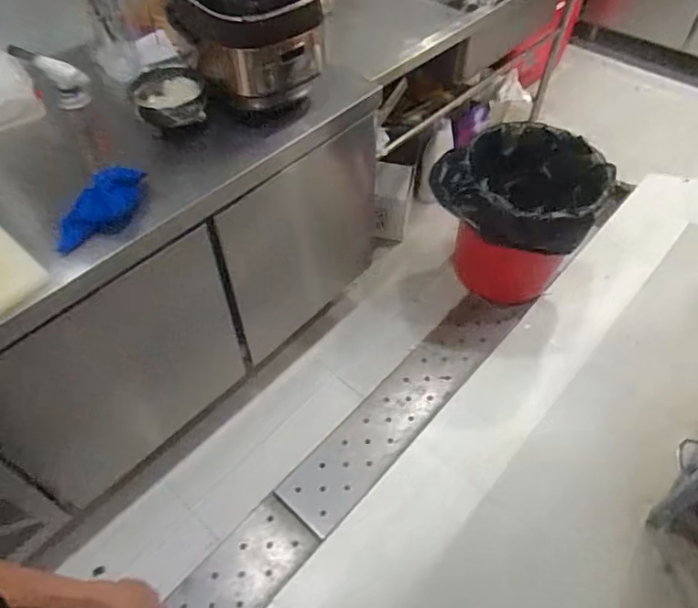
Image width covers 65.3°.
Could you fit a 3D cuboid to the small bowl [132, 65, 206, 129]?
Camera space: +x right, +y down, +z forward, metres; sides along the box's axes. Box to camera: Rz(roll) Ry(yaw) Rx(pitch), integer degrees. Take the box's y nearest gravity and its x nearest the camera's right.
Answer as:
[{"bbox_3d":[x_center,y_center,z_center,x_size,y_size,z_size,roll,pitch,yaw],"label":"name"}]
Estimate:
[{"bbox_3d":[-0.418,-0.484,1.269,0.158,0.071,0.183,-6,51,-4],"label":"small bowl"}]

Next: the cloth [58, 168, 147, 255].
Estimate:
[{"bbox_3d":[-0.502,-0.191,1.093,0.117,0.057,0.206,18,53,15],"label":"cloth"}]

